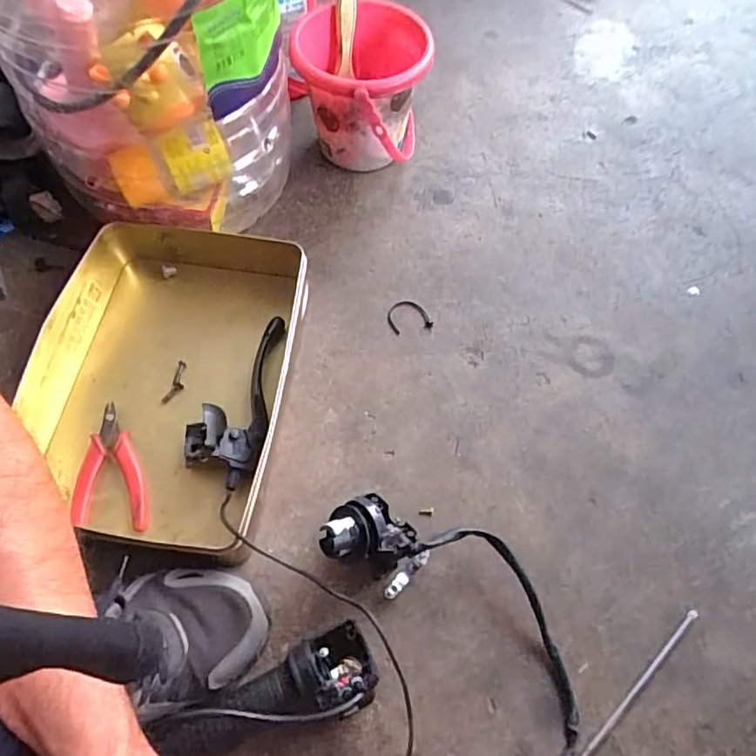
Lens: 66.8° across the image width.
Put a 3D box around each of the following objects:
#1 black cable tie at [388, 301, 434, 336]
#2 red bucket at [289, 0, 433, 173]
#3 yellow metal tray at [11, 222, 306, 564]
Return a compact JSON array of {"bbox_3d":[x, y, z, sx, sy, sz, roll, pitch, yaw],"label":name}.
[{"bbox_3d":[0.032,-0.064,0.600,0.044,0.004,0.038,-11,65,-7],"label":"black cable tie"},{"bbox_3d":[-0.018,-0.320,0.643,0.137,0.142,0.148,1,64,-1],"label":"red bucket"},{"bbox_3d":[-0.192,-0.001,0.526,0.221,0.063,0.300,5,64,0],"label":"yellow metal tray"}]

